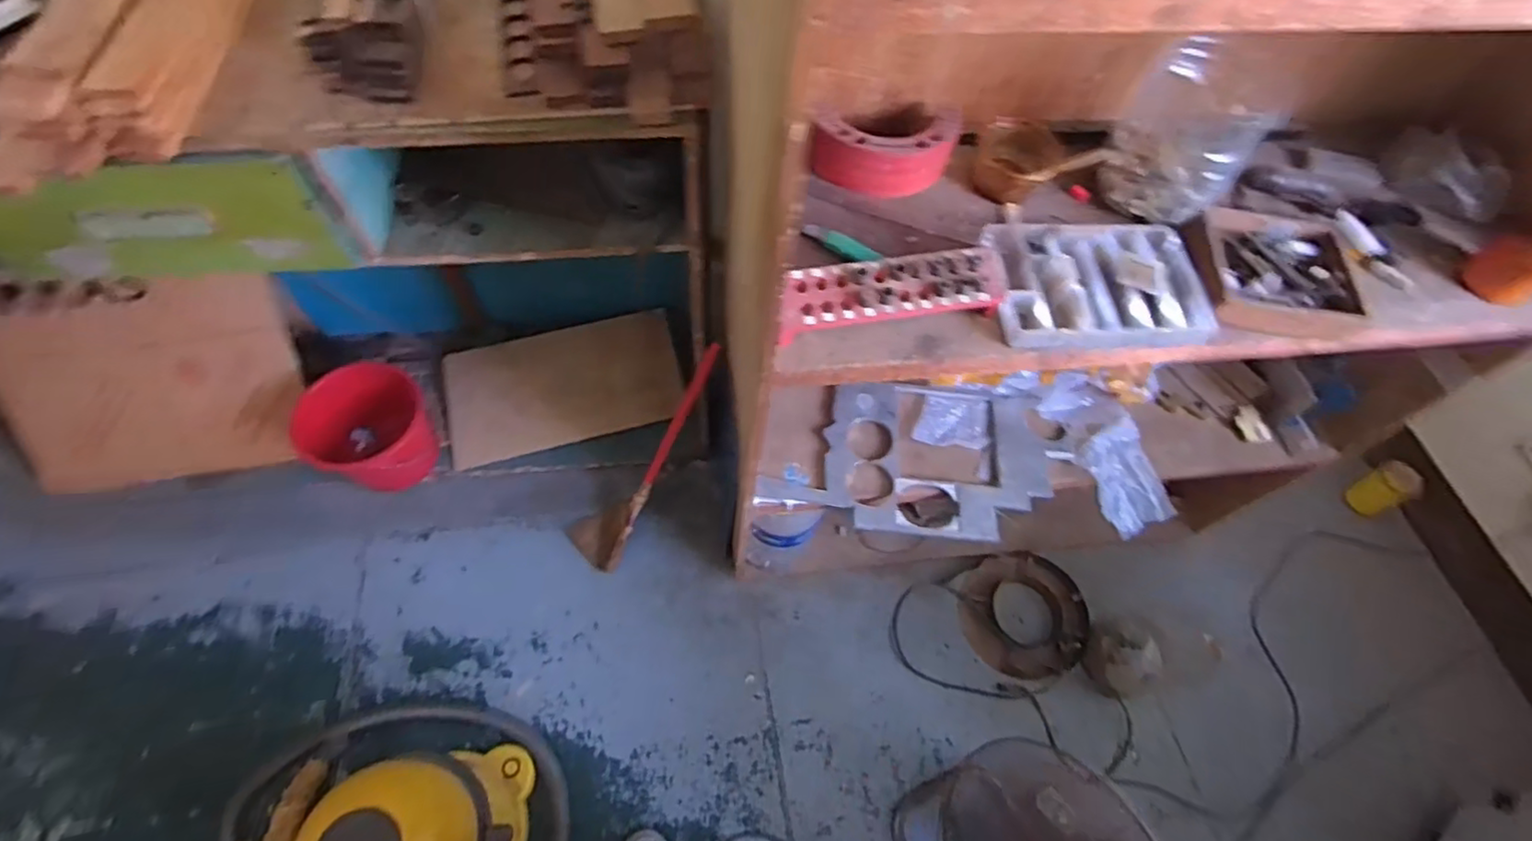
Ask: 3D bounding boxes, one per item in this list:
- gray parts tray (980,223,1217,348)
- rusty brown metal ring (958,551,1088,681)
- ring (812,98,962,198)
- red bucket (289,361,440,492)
[{"bbox_3d":[0.433,-0.188,0.861,0.263,0.054,0.190,-3,60,-6],"label":"gray parts tray"},{"bbox_3d":[0.625,0.470,1.587,0.282,0.065,0.294,-1,60,-5],"label":"rusty brown metal ring"},{"bbox_3d":[0.170,-0.398,0.935,0.183,0.069,0.185,2,60,-3],"label":"ring"},{"bbox_3d":[-0.958,0.027,1.592,0.234,0.246,0.271,39,65,17],"label":"red bucket"}]

